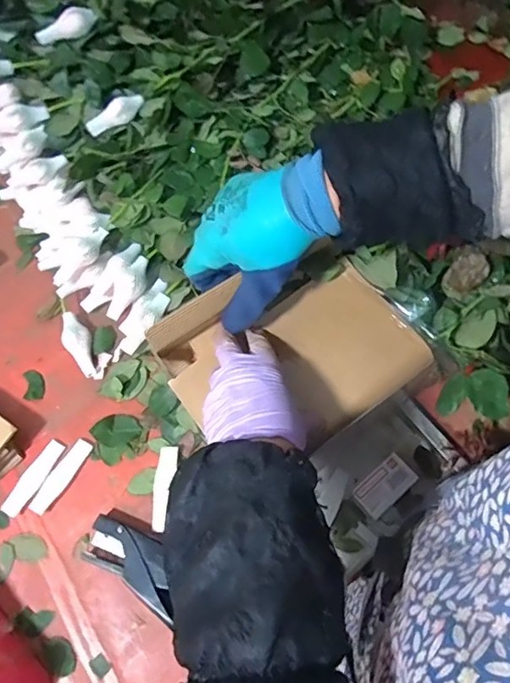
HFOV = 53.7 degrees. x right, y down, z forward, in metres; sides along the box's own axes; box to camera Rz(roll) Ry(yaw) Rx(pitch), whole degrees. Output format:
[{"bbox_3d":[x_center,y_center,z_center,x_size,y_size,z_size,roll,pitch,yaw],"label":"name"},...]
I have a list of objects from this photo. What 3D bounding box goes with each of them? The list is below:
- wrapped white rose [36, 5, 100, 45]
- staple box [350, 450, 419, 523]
[{"bbox_3d":[-0.245,-0.413,0.657,0.082,0.026,0.024,-9,64,-3],"label":"wrapped white rose"},{"bbox_3d":[0.140,0.155,0.543,0.066,0.012,0.037,-39,69,-15],"label":"staple box"}]

